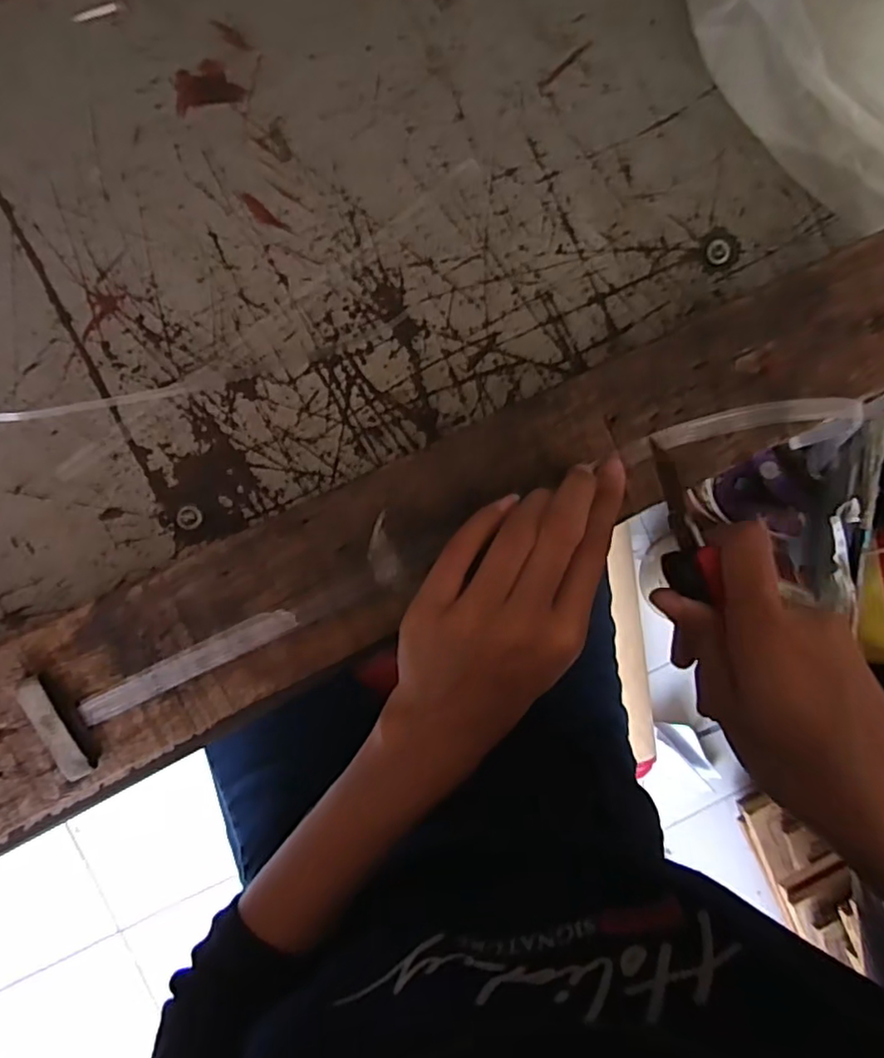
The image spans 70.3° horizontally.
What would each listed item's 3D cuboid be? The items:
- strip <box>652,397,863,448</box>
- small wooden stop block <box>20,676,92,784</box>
[{"bbox_3d":[0.147,-0.048,0.288,0.104,0.007,0.020,-4,91,-6],"label":"strip"},{"bbox_3d":[-0.151,0.079,0.247,0.010,0.009,0.044,-25,94,-5],"label":"small wooden stop block"}]

